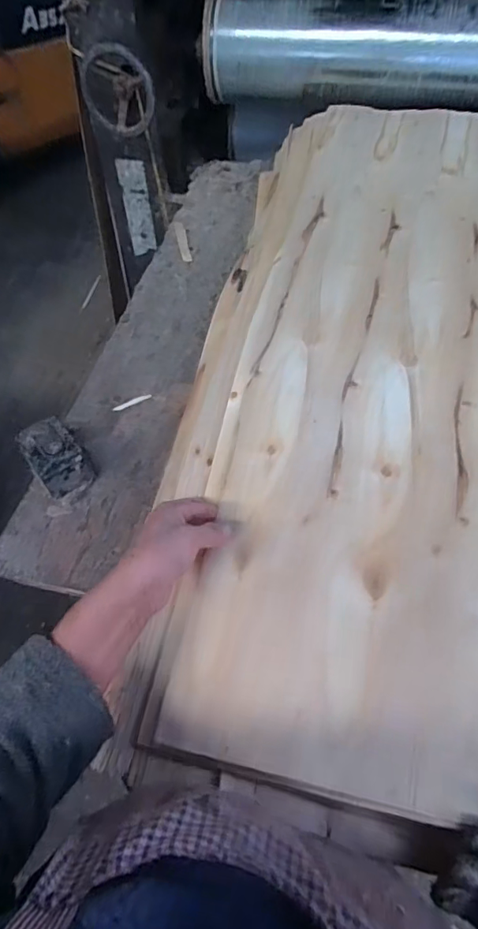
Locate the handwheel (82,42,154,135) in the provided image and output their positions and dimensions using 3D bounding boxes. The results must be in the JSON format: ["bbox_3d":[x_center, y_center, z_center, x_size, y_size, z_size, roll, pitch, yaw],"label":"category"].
[{"bbox_3d":[-0.264,-0.823,1.022,0.166,0.169,0.045,0,60,32],"label":"handwheel"}]

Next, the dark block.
[{"bbox_3d":[-0.278,-0.012,0.702,0.076,0.072,0.113,-29,60,-19],"label":"dark block"}]

